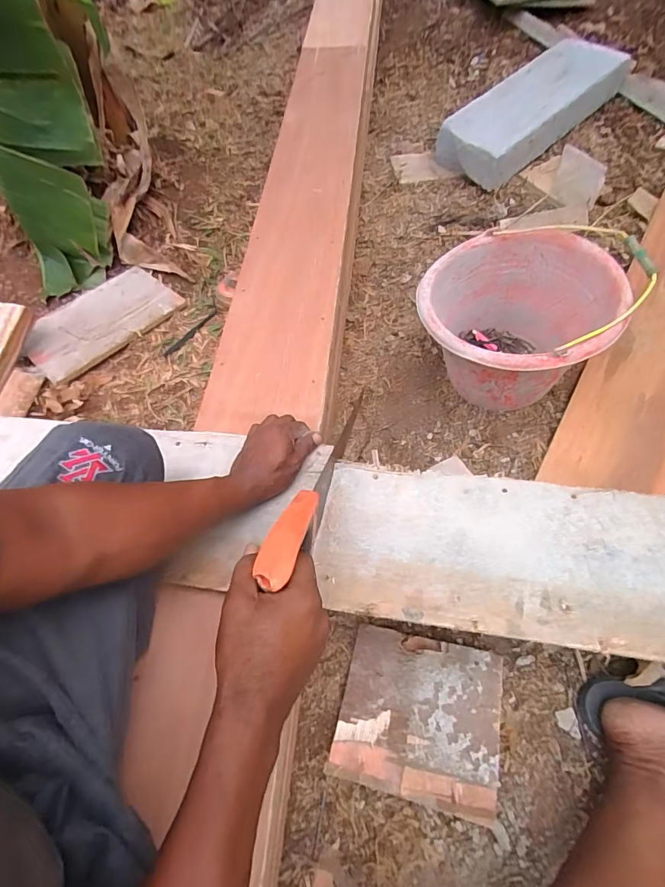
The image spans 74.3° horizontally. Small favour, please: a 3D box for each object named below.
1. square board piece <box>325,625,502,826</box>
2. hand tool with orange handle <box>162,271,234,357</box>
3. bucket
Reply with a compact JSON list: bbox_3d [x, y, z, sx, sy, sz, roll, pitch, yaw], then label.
[{"bbox_3d":[0.107,0.340,0.552,0.191,0.014,0.174,8,60,15],"label":"square board piece"},{"bbox_3d":[-0.267,-0.270,0.913,0.037,0.029,0.235,26,64,16],"label":"hand tool with orange handle"},{"bbox_3d":[0.288,-0.181,0.740,0.276,0.222,0.278,-1,60,2],"label":"bucket"}]

